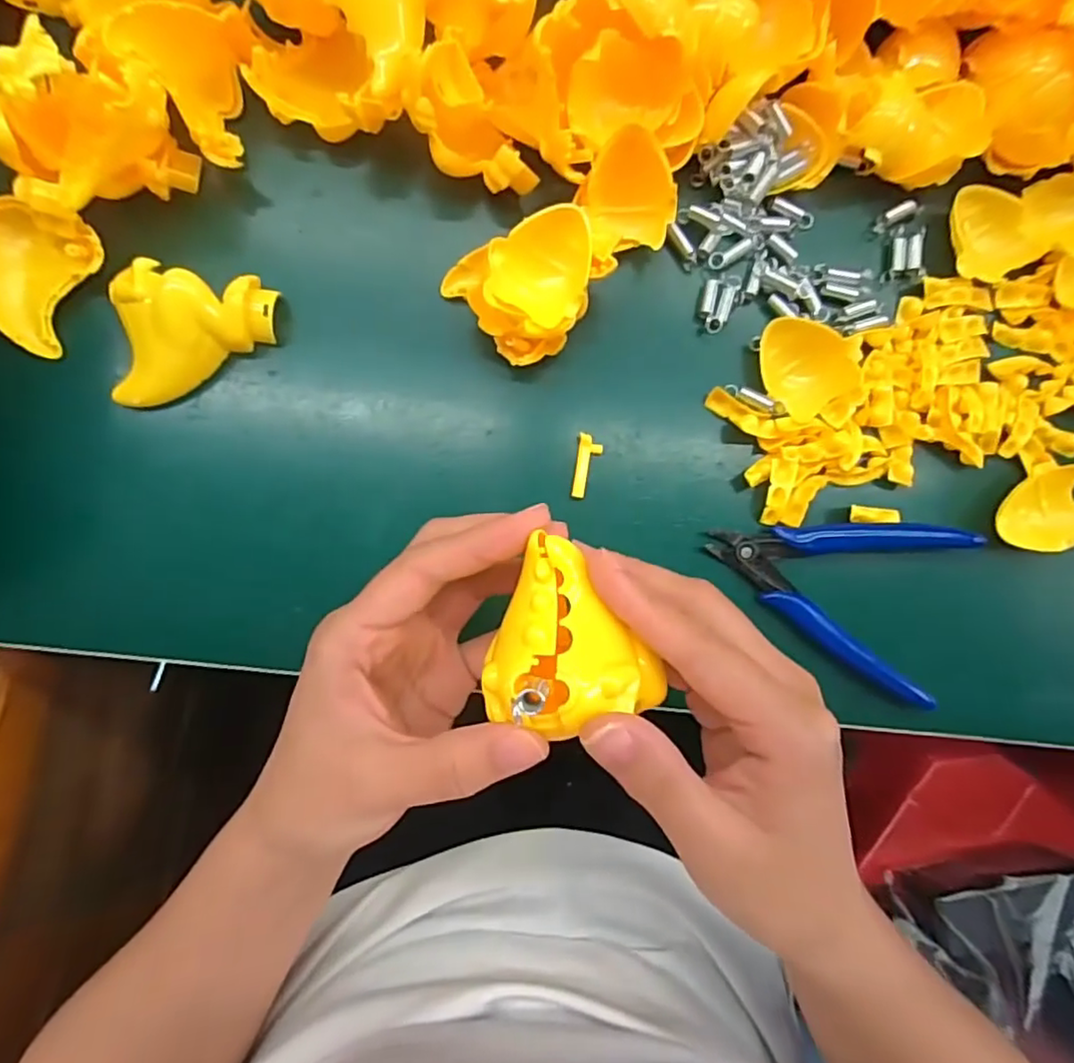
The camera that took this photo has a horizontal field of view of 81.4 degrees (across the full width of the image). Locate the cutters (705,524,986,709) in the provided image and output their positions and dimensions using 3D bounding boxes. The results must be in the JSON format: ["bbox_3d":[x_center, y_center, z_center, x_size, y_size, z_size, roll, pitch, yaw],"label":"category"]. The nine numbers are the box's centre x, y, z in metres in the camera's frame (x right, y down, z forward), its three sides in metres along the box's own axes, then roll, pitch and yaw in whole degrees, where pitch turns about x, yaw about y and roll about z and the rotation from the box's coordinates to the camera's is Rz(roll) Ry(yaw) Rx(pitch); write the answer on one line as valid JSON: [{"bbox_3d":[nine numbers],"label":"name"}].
[{"bbox_3d":[0.135,0.022,0.279,0.113,0.008,0.077,21,85,-1],"label":"cutters"}]

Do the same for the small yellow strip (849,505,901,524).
[{"bbox_3d":[0.156,-0.007,0.287,0.024,0.004,0.008,5,85,-3],"label":"small yellow strip"}]

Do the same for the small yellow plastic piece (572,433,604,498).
[{"bbox_3d":[0.023,-0.029,0.280,0.011,0.004,0.028,6,85,-3],"label":"small yellow plastic piece"}]

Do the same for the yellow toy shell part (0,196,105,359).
[{"bbox_3d":[-0.219,-0.115,0.252,0.061,0.034,0.054,32,85,0],"label":"yellow toy shell part"}]

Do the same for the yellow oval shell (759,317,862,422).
[{"bbox_3d":[0.120,-0.075,0.278,0.045,0.009,0.038,42,121,7],"label":"yellow oval shell"}]

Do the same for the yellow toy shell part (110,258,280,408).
[{"bbox_3d":[-0.145,-0.082,0.263,0.064,0.031,0.052,1,86,-3],"label":"yellow toy shell part"}]

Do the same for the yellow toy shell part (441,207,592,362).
[{"bbox_3d":[-0.009,-0.099,0.265,0.057,0.047,0.049,-3,86,-3],"label":"yellow toy shell part"}]

